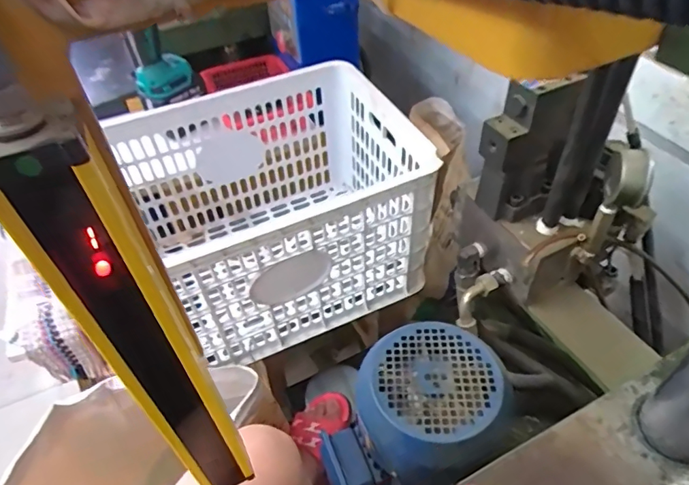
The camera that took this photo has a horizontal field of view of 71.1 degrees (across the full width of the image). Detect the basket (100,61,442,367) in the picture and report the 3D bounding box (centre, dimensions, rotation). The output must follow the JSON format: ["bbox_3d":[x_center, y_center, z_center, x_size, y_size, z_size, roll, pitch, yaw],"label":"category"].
[{"bbox_3d":[-0.106,-0.063,0.808,0.391,0.275,0.374,-21,48,-16],"label":"basket"}]

